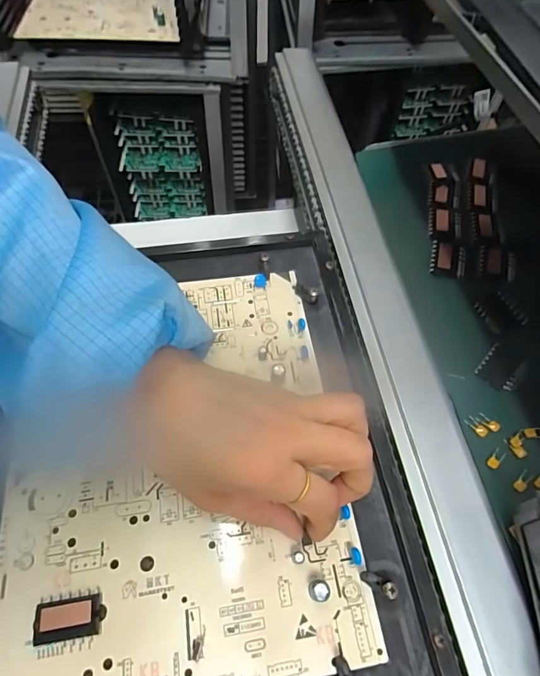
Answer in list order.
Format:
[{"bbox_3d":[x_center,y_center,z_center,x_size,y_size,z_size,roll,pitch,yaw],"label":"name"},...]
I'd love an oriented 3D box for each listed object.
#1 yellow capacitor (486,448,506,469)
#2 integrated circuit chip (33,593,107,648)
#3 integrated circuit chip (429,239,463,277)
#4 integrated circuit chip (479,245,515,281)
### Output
[{"bbox_3d":[0.147,0.079,0.269,0.015,0.004,0.007,-37,68,-23],"label":"yellow capacitor"},{"bbox_3d":[-0.107,0.150,0.221,0.035,0.005,0.019,-7,59,-9],"label":"integrated circuit chip"},{"bbox_3d":[0.147,-0.066,0.343,0.026,0.006,0.031,16,59,5],"label":"integrated circuit chip"},{"bbox_3d":[0.186,-0.063,0.339,0.027,0.004,0.032,16,59,5],"label":"integrated circuit chip"}]

